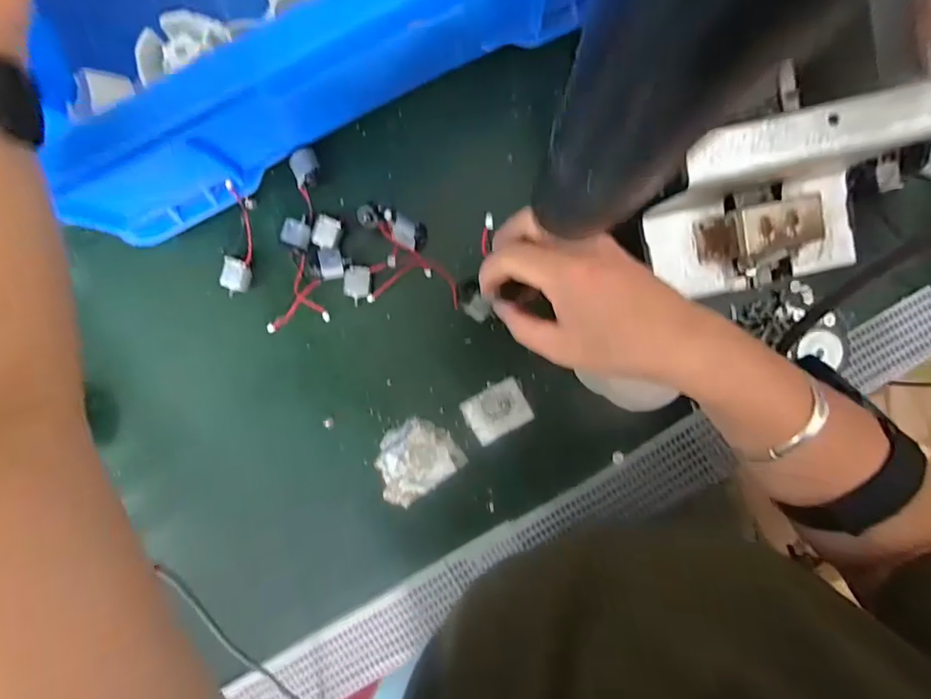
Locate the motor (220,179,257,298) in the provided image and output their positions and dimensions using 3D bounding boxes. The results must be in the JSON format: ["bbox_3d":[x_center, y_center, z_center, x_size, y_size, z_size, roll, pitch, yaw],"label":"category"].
[{"bbox_3d":[-0.161,-0.076,0.360,0.019,0.032,0.075,13,92,1],"label":"motor"}]

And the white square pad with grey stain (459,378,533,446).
[{"bbox_3d":[0.024,0.047,0.381,0.047,0.004,0.036,-29,91,2],"label":"white square pad with grey stain"}]

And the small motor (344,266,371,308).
[{"bbox_3d":[-0.078,-0.046,0.367,0.018,0.015,0.027,5,92,1],"label":"small motor"}]

